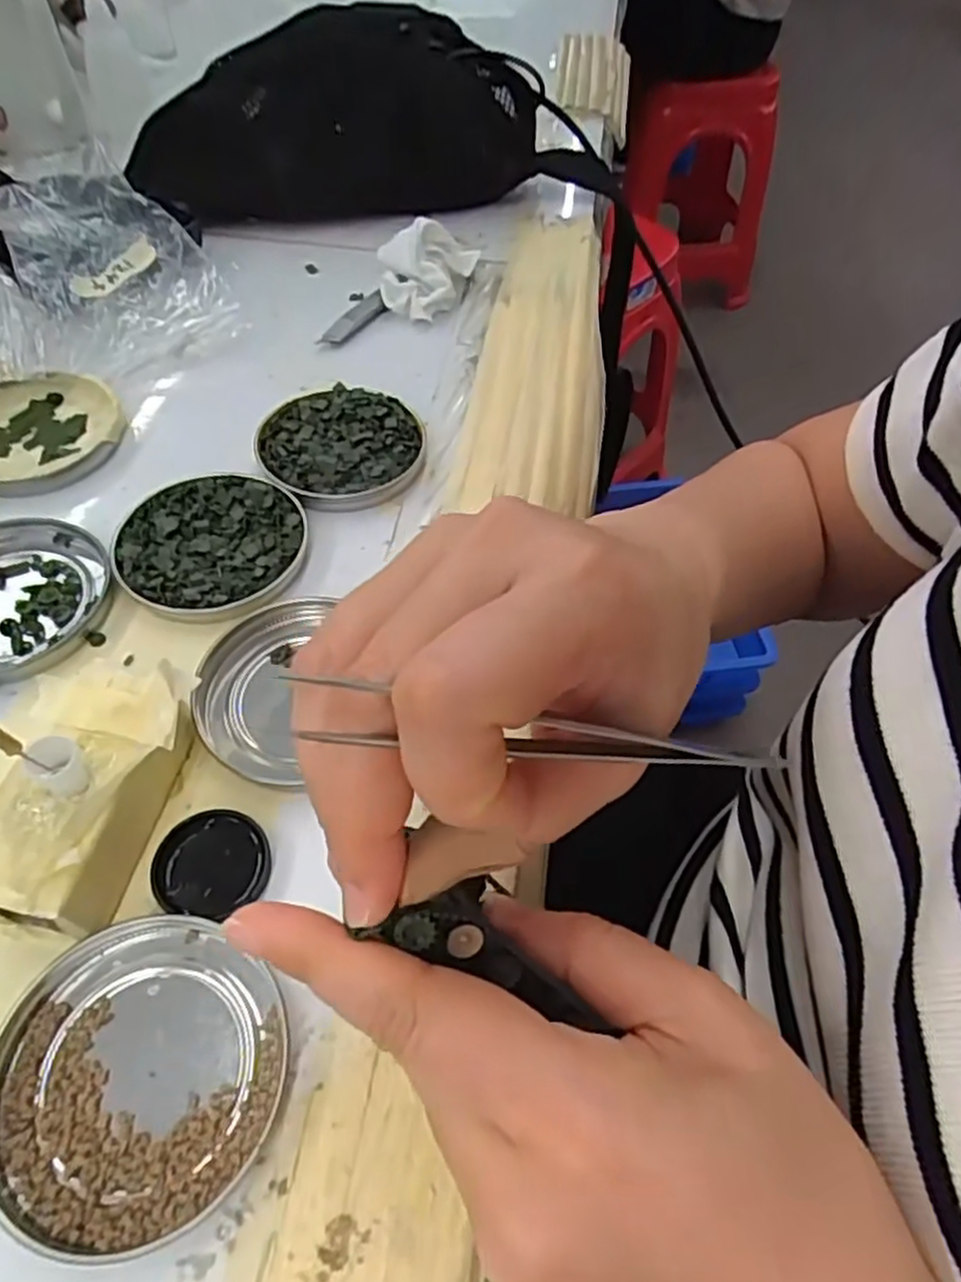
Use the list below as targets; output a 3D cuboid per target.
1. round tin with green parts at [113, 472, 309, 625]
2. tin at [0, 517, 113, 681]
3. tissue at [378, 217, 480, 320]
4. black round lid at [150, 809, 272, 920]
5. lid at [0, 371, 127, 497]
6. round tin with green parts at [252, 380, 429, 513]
[{"bbox_3d":[-0.114,-0.042,0.316,0.077,0.009,0.080,1,55,-2],"label":"round tin with green parts"},{"bbox_3d":[-0.192,-0.018,0.301,0.074,0.012,0.082,33,60,19],"label":"tin"},{"bbox_3d":[-0.030,-0.215,0.426,0.055,0.037,0.049,-1,54,-2],"label":"tissue"},{"bbox_3d":[-0.086,0.072,0.240,0.035,0.006,0.032,1,55,-2],"label":"black round lid"},{"bbox_3d":[-0.213,-0.100,0.355,0.078,0.013,0.070,-26,60,-19],"label":"lid"},{"bbox_3d":[-0.067,-0.097,0.356,0.077,0.011,0.082,1,55,-2],"label":"round tin with green parts"}]

